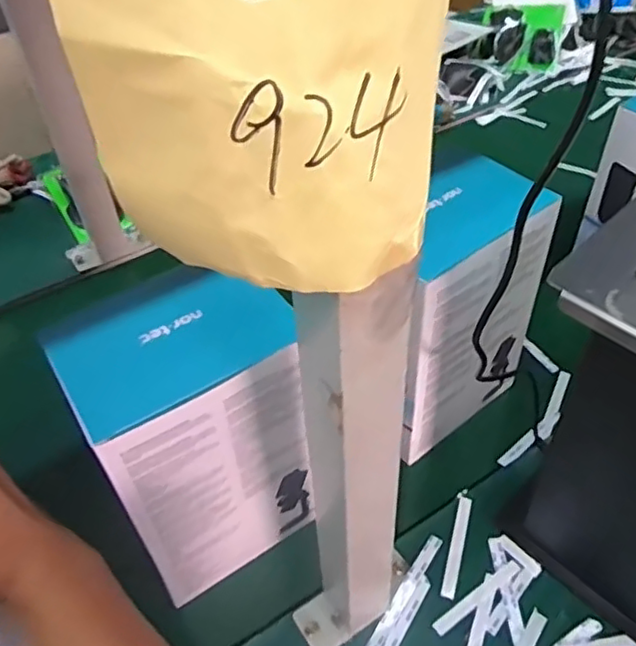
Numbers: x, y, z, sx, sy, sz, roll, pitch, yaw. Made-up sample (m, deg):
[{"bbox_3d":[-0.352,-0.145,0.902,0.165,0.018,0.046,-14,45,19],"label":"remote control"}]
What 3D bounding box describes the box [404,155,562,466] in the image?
[{"bbox_3d":[0.114,-0.002,0.561,0.153,0.230,0.079,-33,53,-25],"label":"box"}]

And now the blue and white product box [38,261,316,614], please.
[{"bbox_3d":[-0.090,0.088,0.481,0.132,0.222,0.103,-31,52,-24],"label":"blue and white product box"}]

